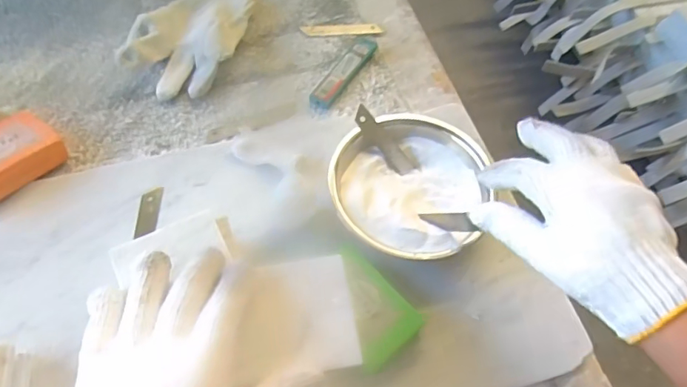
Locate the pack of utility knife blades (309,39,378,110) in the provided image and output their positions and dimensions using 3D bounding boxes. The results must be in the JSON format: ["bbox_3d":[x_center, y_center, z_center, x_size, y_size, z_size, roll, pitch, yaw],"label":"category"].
[{"bbox_3d":[0.000,-0.140,0.582,0.028,0.011,0.121,29,62,14],"label":"pack of utility knife blades"}]

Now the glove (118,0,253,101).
[{"bbox_3d":[-0.177,-0.187,0.581,0.122,0.042,0.174,5,59,0],"label":"glove"}]

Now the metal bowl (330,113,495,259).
[{"bbox_3d":[0.061,-0.003,0.481,0.138,0.050,0.144,1,59,-2],"label":"metal bowl"}]

